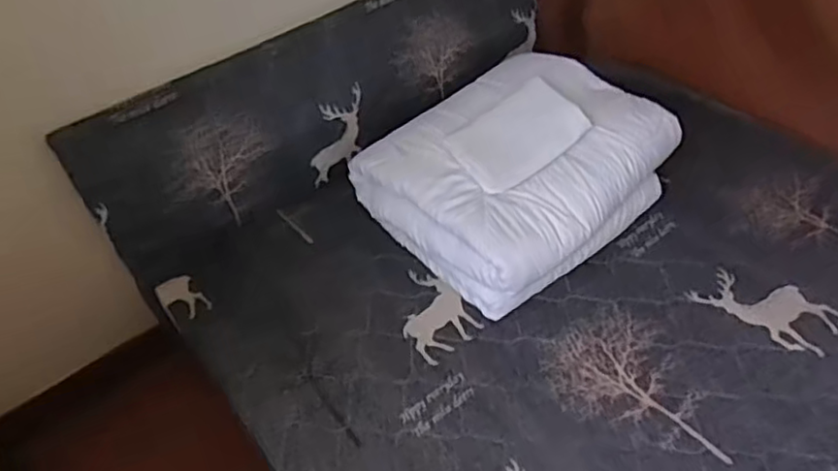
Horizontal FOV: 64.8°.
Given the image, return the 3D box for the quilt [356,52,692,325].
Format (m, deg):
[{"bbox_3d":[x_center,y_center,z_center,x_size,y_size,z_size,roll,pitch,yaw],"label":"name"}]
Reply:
[{"bbox_3d":[0.218,-0.165,1.504,0.563,0.284,0.527,-28,50,-28],"label":"quilt"}]

